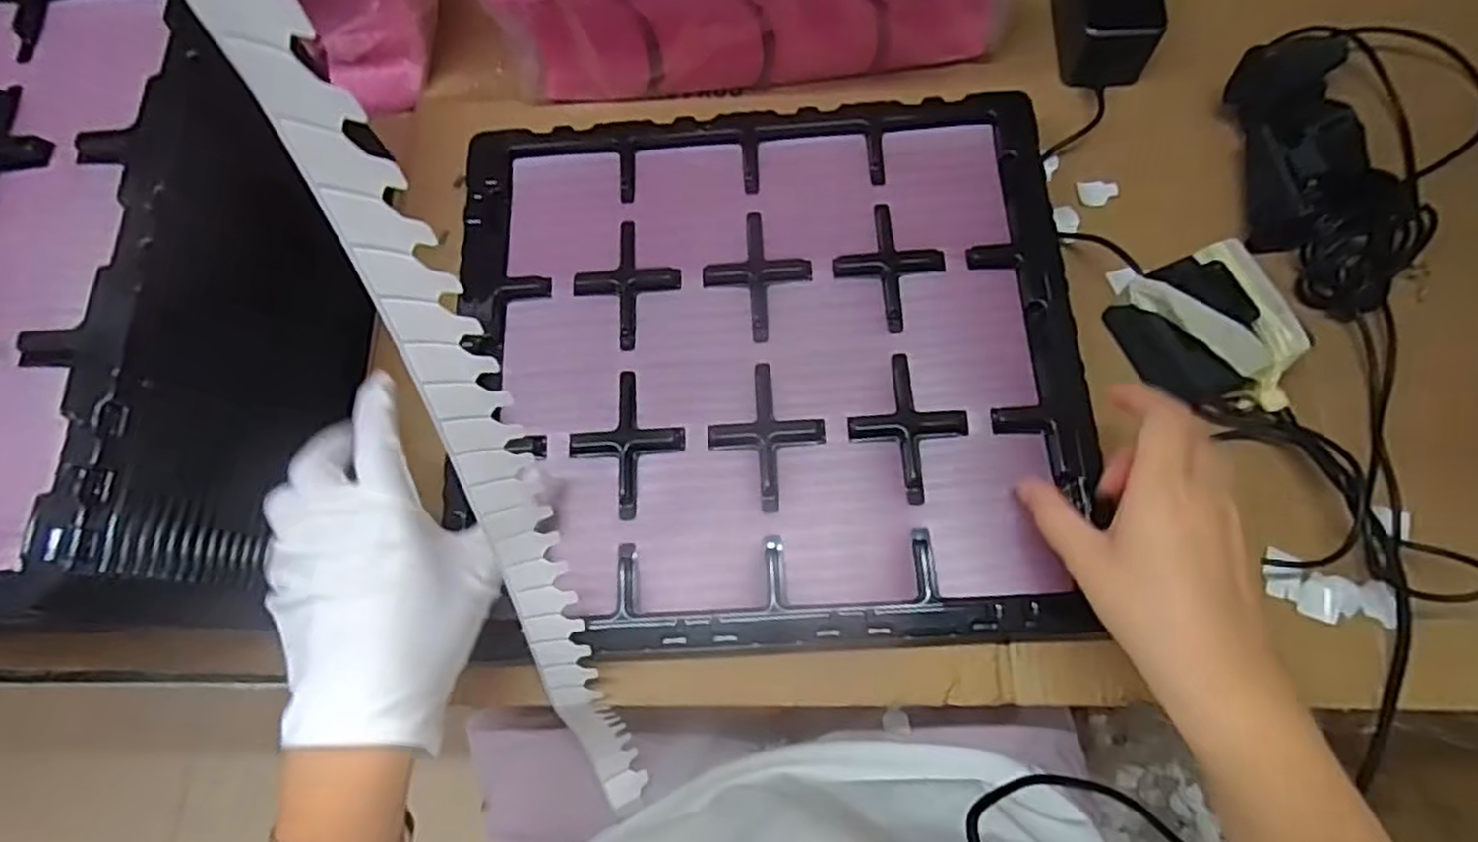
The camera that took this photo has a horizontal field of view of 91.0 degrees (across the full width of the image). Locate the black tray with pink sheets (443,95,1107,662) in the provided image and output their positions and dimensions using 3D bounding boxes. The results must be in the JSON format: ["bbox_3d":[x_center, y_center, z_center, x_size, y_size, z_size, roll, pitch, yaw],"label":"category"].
[{"bbox_3d":[0.018,-0.042,0.434,0.357,0.023,0.333,-3,75,1],"label":"black tray with pink sheets"}]

